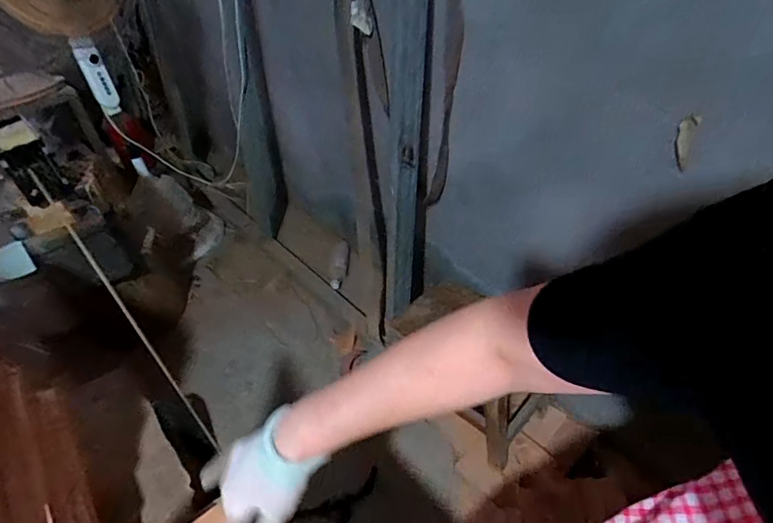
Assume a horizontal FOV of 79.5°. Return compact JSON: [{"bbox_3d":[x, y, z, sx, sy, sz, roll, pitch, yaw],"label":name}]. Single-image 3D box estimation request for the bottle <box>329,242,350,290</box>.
[{"bbox_3d":[-0.161,0.010,1.618,0.056,0.059,0.188,3,67,12],"label":"bottle"}]

